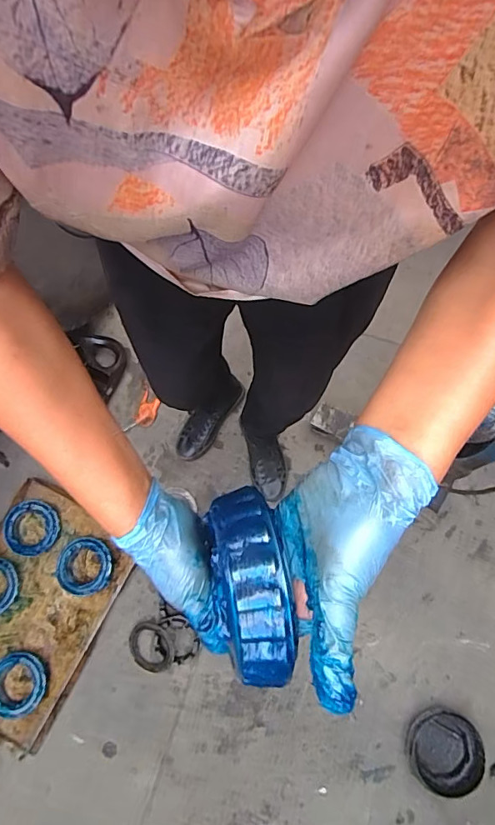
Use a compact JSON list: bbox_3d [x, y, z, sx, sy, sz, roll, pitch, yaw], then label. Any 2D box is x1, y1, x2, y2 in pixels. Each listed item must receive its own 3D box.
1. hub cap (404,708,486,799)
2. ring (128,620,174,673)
[{"bbox_3d":[0.449,0.772,1.064,0.163,0.040,0.152,0,72,1],"label":"hub cap"},{"bbox_3d":[-0.234,0.571,1.139,0.096,0.018,0.123,-40,70,-8],"label":"ring"}]

